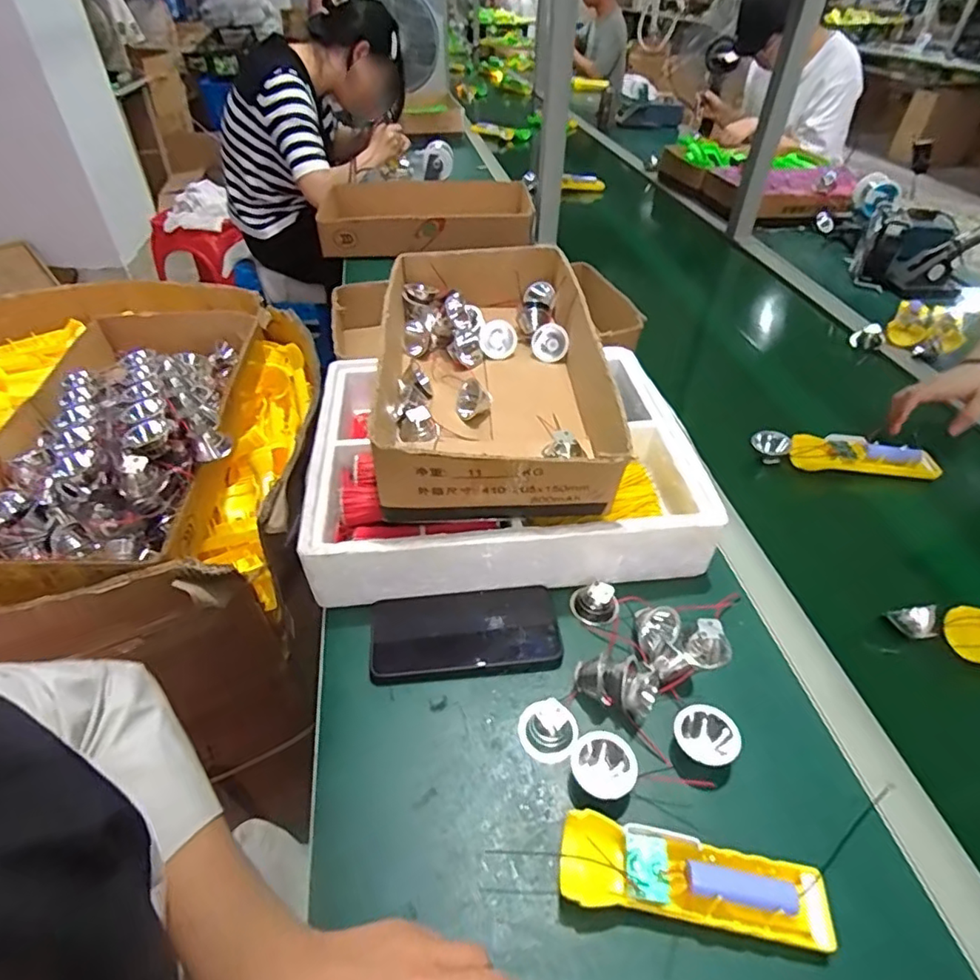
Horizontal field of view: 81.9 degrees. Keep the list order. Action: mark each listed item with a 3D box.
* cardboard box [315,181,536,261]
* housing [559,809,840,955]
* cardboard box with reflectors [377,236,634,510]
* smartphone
[{"bbox_3d":[-0.123,-0.553,1.148,0.418,0.080,0.211,-4,43,-5],"label":"cardboard box"},{"bbox_3d":[0.129,0.253,0.366,0.163,0.029,0.050,6,43,6],"label":"housing"},{"bbox_3d":[-0.002,-0.138,0.617,0.212,0.084,0.408,-2,43,-3],"label":"cardboard box with reflectors"},{"bbox_3d":[-0.022,0.128,0.509,0.167,0.011,0.083,-5,44,-6],"label":"smartphone"}]

